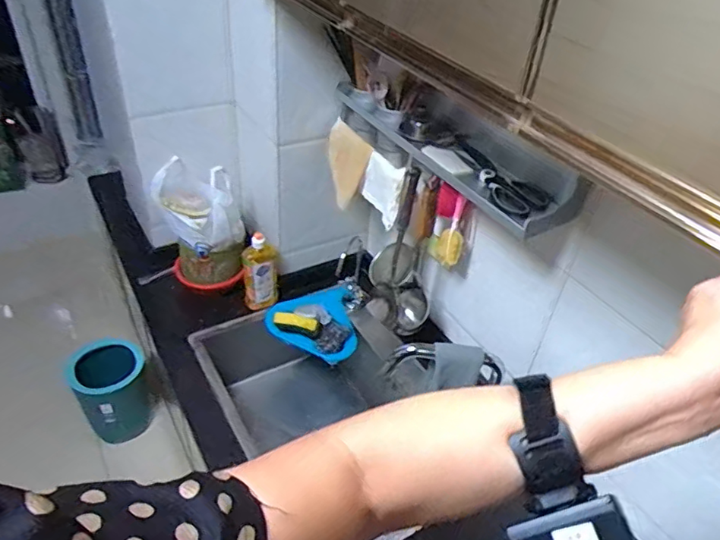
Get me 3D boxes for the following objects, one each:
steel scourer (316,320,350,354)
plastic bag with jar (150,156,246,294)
[{"bbox_3d":[-0.065,0.160,1.332,0.067,0.050,0.076,22,43,20],"label":"steel scourer"},{"bbox_3d":[-0.378,-0.092,1.347,0.189,0.292,0.163,-11,42,-18],"label":"plastic bag with jar"}]

